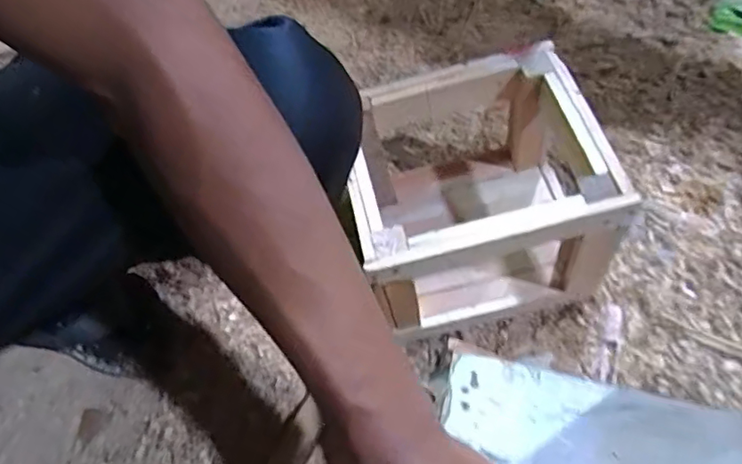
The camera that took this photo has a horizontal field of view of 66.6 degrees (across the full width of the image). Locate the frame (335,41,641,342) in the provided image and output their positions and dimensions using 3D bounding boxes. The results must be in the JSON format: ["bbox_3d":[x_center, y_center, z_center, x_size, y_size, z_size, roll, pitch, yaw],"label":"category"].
[{"bbox_3d":[0.088,-0.027,0.511,0.206,0.186,0.178,-15,63,-2],"label":"frame"}]

